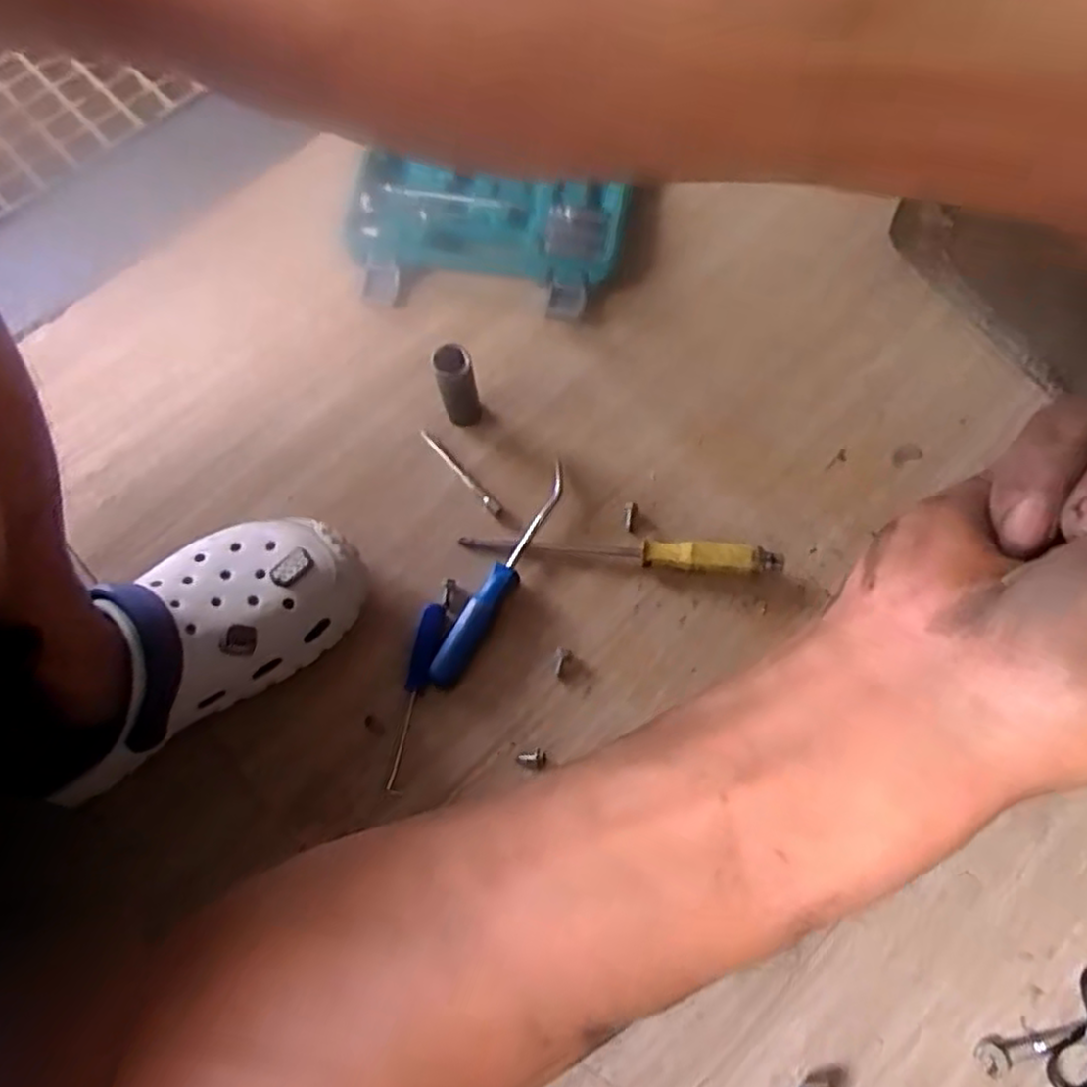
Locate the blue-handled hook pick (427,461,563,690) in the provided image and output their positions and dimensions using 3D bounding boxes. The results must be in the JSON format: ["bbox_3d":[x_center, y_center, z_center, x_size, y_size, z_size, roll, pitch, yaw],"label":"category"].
[{"bbox_3d":[-0.030,0.024,0.563,0.022,0.022,0.188,27,74,11],"label":"blue-handled hook pick"}]

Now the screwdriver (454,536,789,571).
[{"bbox_3d":[0.057,0.002,0.567,0.237,0.025,0.019,7,71,4],"label":"screwdriver"}]

